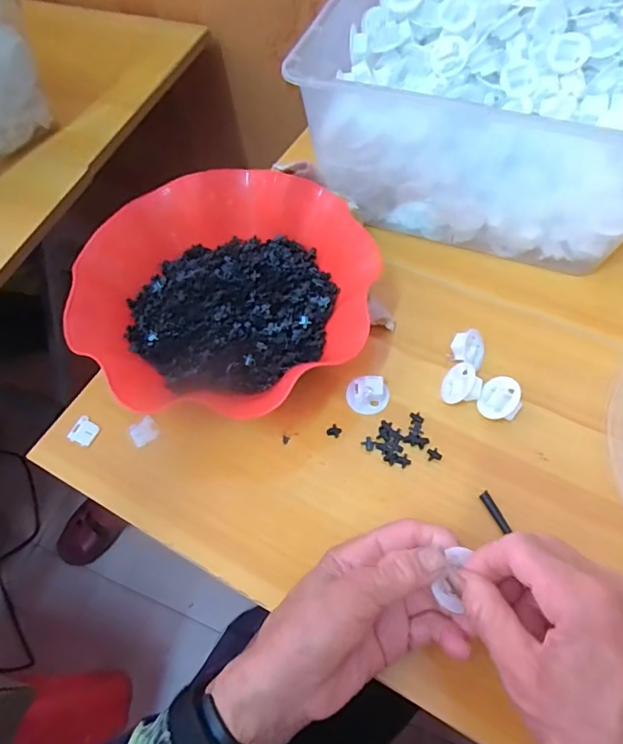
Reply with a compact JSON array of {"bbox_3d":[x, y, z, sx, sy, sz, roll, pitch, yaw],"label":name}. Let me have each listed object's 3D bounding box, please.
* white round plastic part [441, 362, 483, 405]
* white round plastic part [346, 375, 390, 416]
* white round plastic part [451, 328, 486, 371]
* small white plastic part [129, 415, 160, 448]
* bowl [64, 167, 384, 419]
[{"bbox_3d":[0.113,0.010,0.378,0.016,0.029,0.028,25,45,-30],"label":"white round plastic part"},{"bbox_3d":[0.042,0.016,0.376,0.032,0.014,0.028,1,61,4],"label":"white round plastic part"},{"bbox_3d":[0.125,-0.019,0.400,0.027,0.021,0.029,-1,61,3],"label":"white round plastic part"},{"bbox_3d":[-0.128,0.045,0.384,0.020,0.007,0.019,-33,64,-14],"label":"small white plastic part"},{"bbox_3d":[-0.062,-0.064,0.405,0.215,0.080,0.206,-1,61,3],"label":"bowl"}]

